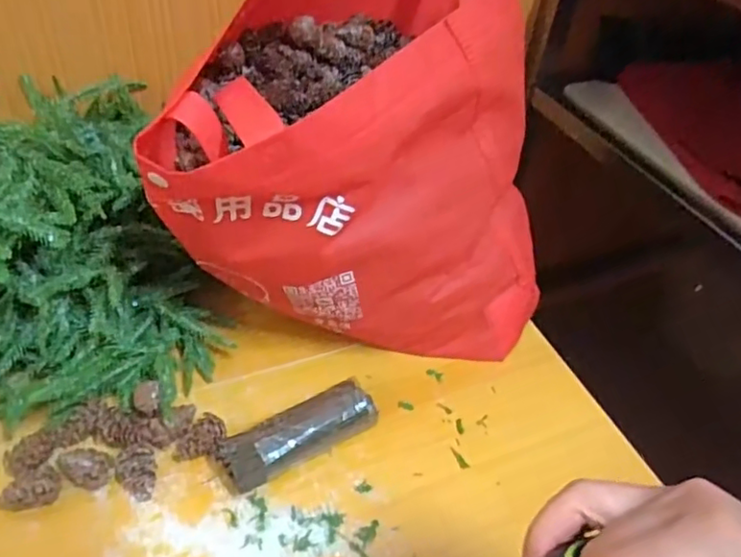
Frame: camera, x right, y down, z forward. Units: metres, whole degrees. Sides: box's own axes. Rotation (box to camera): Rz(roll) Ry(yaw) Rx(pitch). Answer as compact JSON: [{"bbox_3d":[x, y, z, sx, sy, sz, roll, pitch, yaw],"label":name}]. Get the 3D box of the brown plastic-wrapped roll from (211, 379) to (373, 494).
[{"bbox_3d":[-0.047,0.107,0.422,0.112,0.031,0.035,-20,50,-25],"label":"brown plastic-wrapped roll"}]

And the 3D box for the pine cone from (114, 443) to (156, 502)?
[{"bbox_3d":[-0.150,0.124,0.396,0.025,0.017,0.033,-14,48,-21],"label":"pine cone"}]

